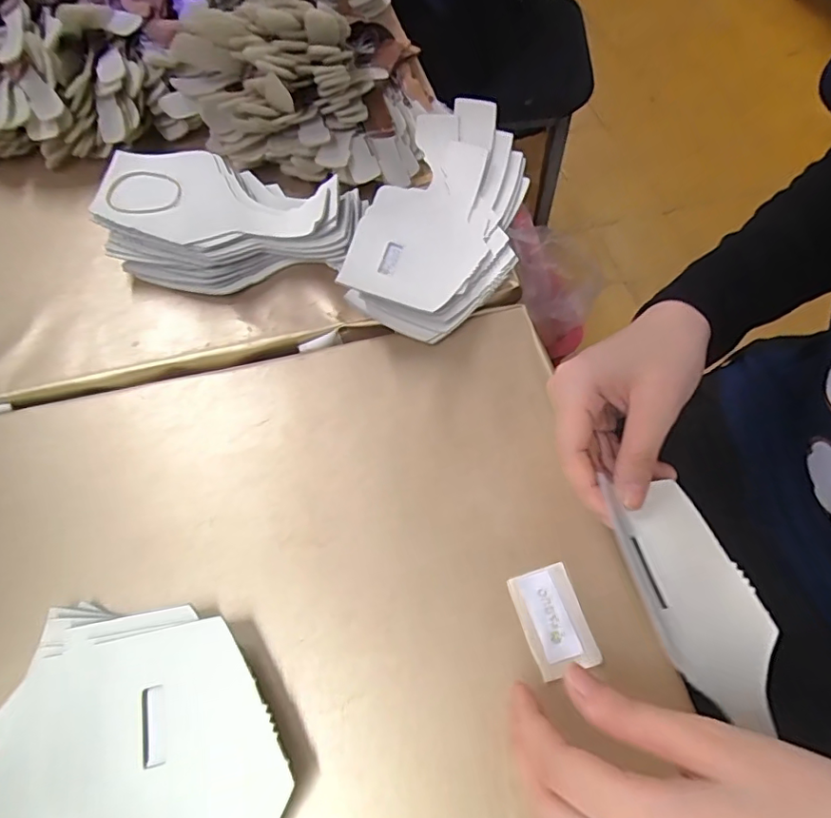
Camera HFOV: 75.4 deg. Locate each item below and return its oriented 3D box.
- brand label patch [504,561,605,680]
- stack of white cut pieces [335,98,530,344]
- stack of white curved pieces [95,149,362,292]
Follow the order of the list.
[{"bbox_3d":[0.076,0.116,0.297,0.035,0.004,0.053,-15,61,-9],"label":"brand label patch"},{"bbox_3d":[0.022,-0.143,0.417,0.113,0.059,0.197,10,63,6],"label":"stack of white cut pieces"},{"bbox_3d":[-0.141,-0.144,0.416,0.195,0.056,0.104,3,62,3],"label":"stack of white curved pieces"}]

